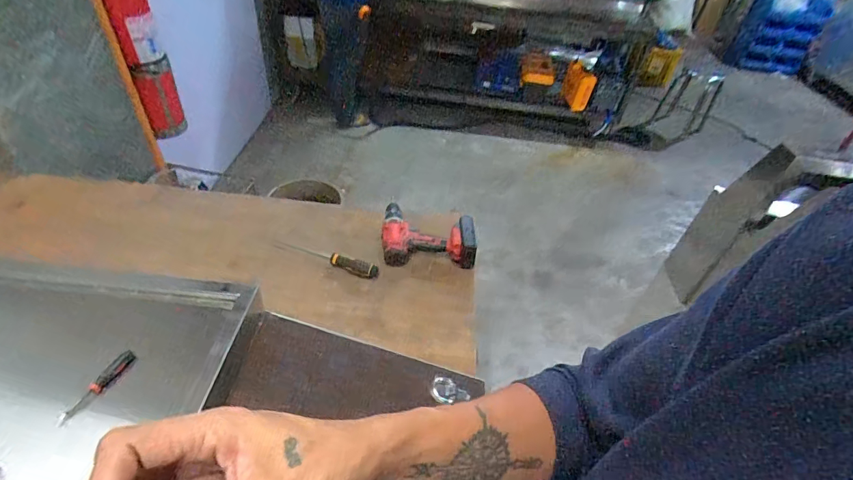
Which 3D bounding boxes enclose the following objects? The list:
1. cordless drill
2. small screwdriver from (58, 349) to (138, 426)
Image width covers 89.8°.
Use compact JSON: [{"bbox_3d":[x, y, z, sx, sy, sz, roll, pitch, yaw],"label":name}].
[{"bbox_3d":[0.005,-0.006,0.969,0.213,0.075,0.152,8,43,0],"label":"cordless drill"},{"bbox_3d":[-0.332,0.148,0.434,0.013,0.010,0.082,16,44,9],"label":"small screwdriver"}]

